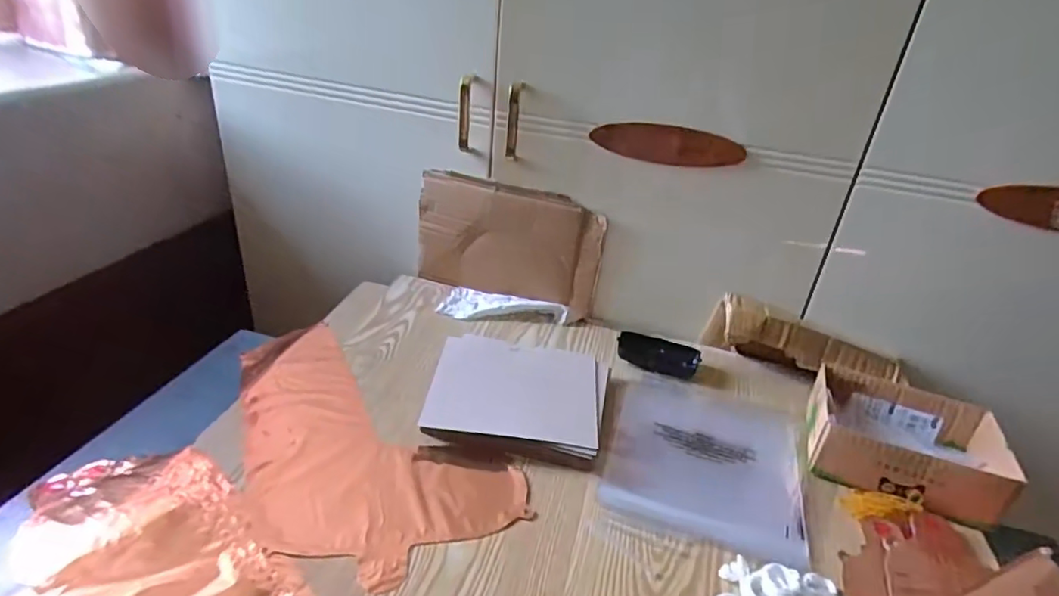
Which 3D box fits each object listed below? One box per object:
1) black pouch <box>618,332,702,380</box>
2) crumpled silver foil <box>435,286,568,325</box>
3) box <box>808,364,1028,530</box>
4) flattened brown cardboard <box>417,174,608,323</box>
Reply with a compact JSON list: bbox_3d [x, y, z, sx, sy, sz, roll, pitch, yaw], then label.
[{"bbox_3d":[0.176,0.076,0.786,0.108,0.029,0.035,10,30,5],"label":"black pouch"},{"bbox_3d":[-0.037,0.013,0.844,0.179,0.022,0.082,13,30,10],"label":"crumpled silver foil"},{"bbox_3d":[0.409,0.159,0.643,0.176,0.067,0.139,15,31,14],"label":"box"},{"bbox_3d":[-0.034,-0.080,0.855,0.277,0.171,0.026,14,31,11],"label":"flattened brown cardboard"}]

